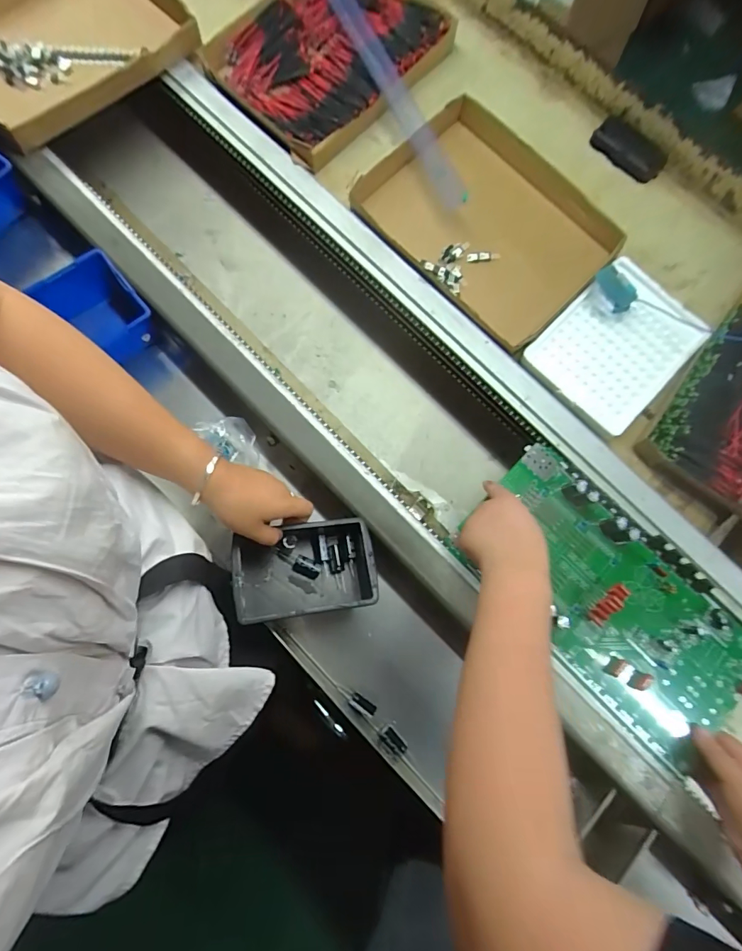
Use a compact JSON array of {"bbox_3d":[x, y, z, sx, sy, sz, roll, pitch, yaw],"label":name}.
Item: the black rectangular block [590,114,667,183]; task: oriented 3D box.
[{"bbox_3d":[0.363,-0.459,0.592,0.104,0.016,0.042,37,119,4],"label":"black rectangular block"}]

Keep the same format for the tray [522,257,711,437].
[{"bbox_3d":[0.318,-0.168,0.539,0.154,0.032,0.202,44,82,7],"label":"tray"}]

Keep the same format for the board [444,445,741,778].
[{"bbox_3d":[0.271,0.142,0.477,0.173,0.032,0.351,-44,83,-8],"label":"board"}]

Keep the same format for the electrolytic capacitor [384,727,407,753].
[{"bbox_3d":[0.029,0.301,0.477,0.029,0.010,0.011,42,81,7],"label":"electrolytic capacitor"}]

